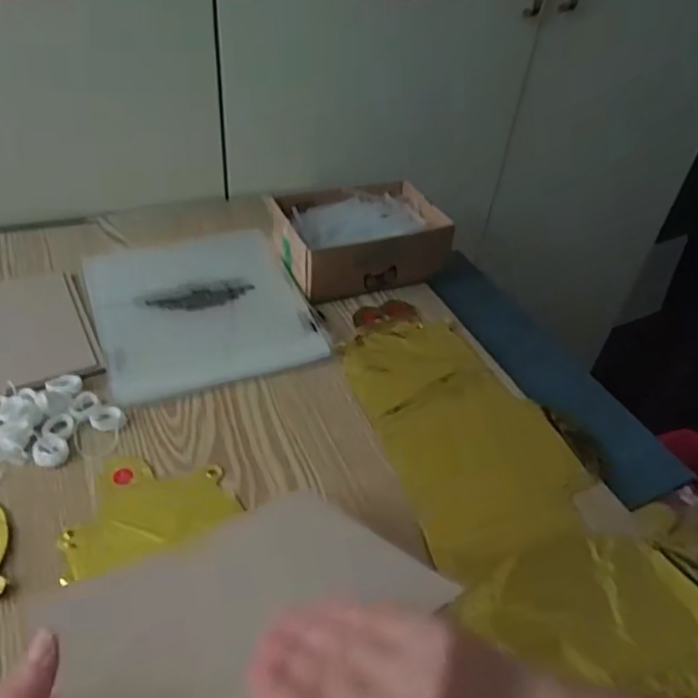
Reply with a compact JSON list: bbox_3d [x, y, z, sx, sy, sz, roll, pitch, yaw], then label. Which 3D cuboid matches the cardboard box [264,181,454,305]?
[{"bbox_3d":[0.011,-0.133,0.710,0.191,0.061,0.145,-15,46,-23],"label":"cardboard box"}]

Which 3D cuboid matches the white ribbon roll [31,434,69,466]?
[{"bbox_3d":[-0.241,0.082,0.483,0.025,0.006,0.028,-20,48,-27],"label":"white ribbon roll"}]

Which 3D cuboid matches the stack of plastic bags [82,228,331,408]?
[{"bbox_3d":[-0.159,-0.053,0.636,0.206,0.018,0.234,-13,46,-21],"label":"stack of plastic bags"}]

